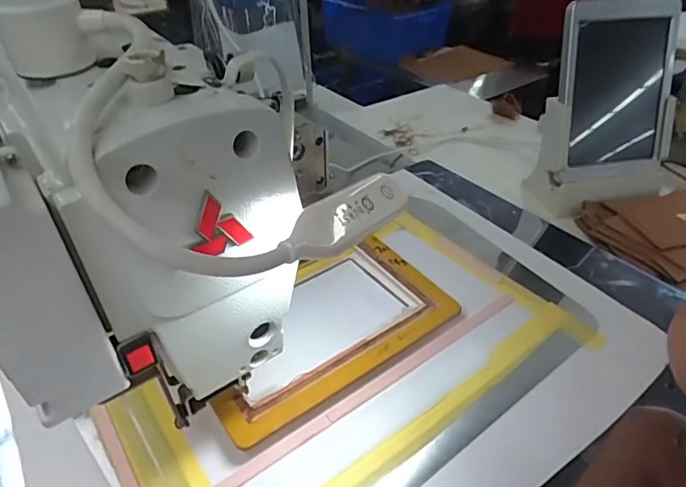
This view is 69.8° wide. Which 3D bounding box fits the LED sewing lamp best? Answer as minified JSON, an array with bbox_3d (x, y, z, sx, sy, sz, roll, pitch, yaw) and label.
[{"bbox_3d":[-0.032,-0.026,0.237,0.173,0.048,0.077,5,31,-37],"label":"LED sewing lamp"}]

